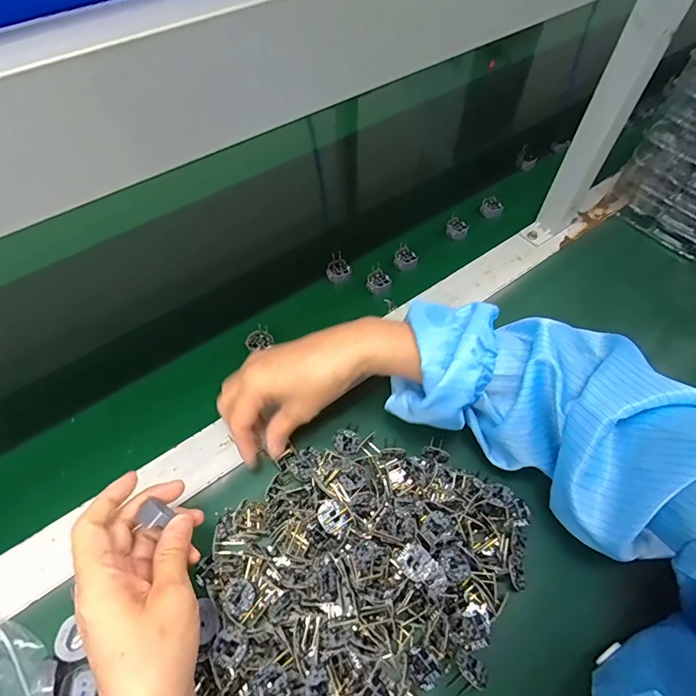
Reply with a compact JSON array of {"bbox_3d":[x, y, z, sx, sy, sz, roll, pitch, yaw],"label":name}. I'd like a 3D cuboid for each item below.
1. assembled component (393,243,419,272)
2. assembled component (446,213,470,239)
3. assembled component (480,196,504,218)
[{"bbox_3d":[0.070,-0.109,0.523,0.028,0.016,0.031,8,58,6],"label":"assembled component"},{"bbox_3d":[0.138,-0.151,0.546,0.028,0.016,0.029,17,59,11],"label":"assembled component"},{"bbox_3d":[0.191,-0.186,0.571,0.029,0.020,0.019,26,61,16],"label":"assembled component"}]

